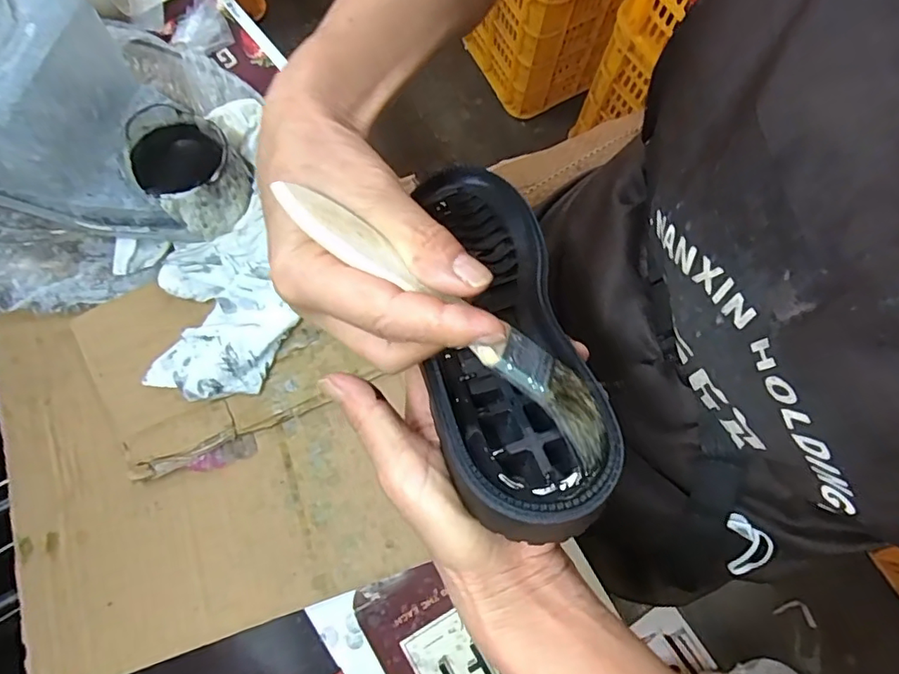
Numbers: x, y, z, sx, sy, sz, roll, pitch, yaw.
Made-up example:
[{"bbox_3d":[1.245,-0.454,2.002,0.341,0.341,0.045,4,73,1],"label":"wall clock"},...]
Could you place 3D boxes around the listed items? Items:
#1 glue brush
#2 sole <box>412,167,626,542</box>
[{"bbox_3d":[0.004,-0.009,0.205,0.149,0.008,0.032,42,53,-6],"label":"glue brush"},{"bbox_3d":[0.024,-0.009,0.259,0.067,0.030,0.213,-4,48,-2],"label":"sole"}]

